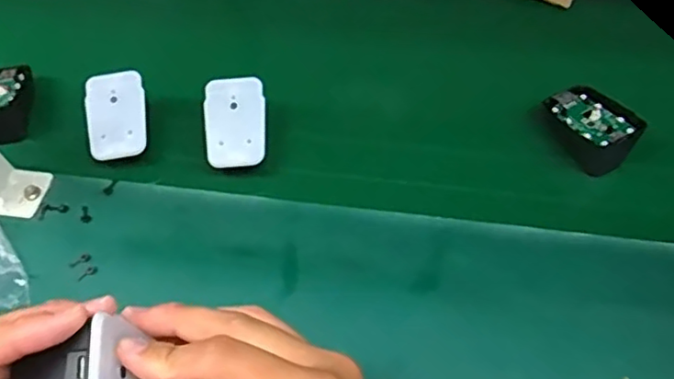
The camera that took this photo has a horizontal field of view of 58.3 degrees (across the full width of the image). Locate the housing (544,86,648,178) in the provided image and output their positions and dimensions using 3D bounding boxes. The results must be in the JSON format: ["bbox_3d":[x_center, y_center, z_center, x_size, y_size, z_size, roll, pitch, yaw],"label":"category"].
[{"bbox_3d":[0.189,-0.048,0.450,0.041,0.044,0.069,-19,62,-10],"label":"housing"}]

